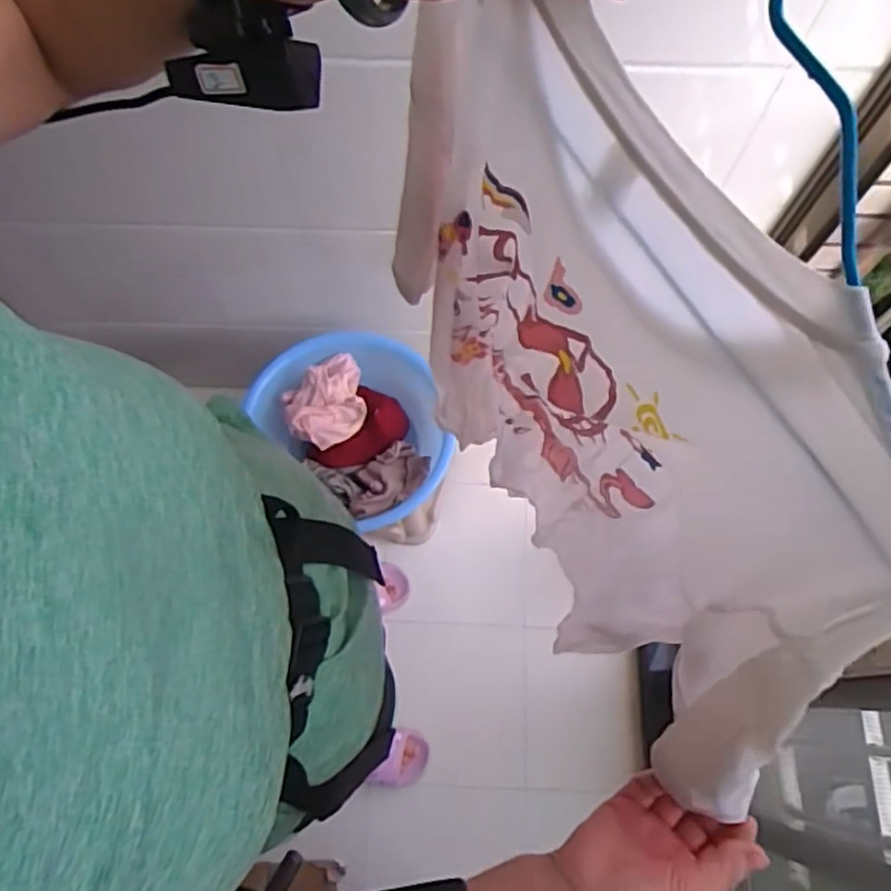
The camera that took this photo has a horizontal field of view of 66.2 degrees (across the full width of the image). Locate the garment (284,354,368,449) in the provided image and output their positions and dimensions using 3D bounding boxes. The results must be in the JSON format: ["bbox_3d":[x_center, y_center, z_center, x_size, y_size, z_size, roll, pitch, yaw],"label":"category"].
[{"bbox_3d":[-0.204,-0.082,1.214,0.126,0.074,0.169,40,75,14],"label":"garment"}]

